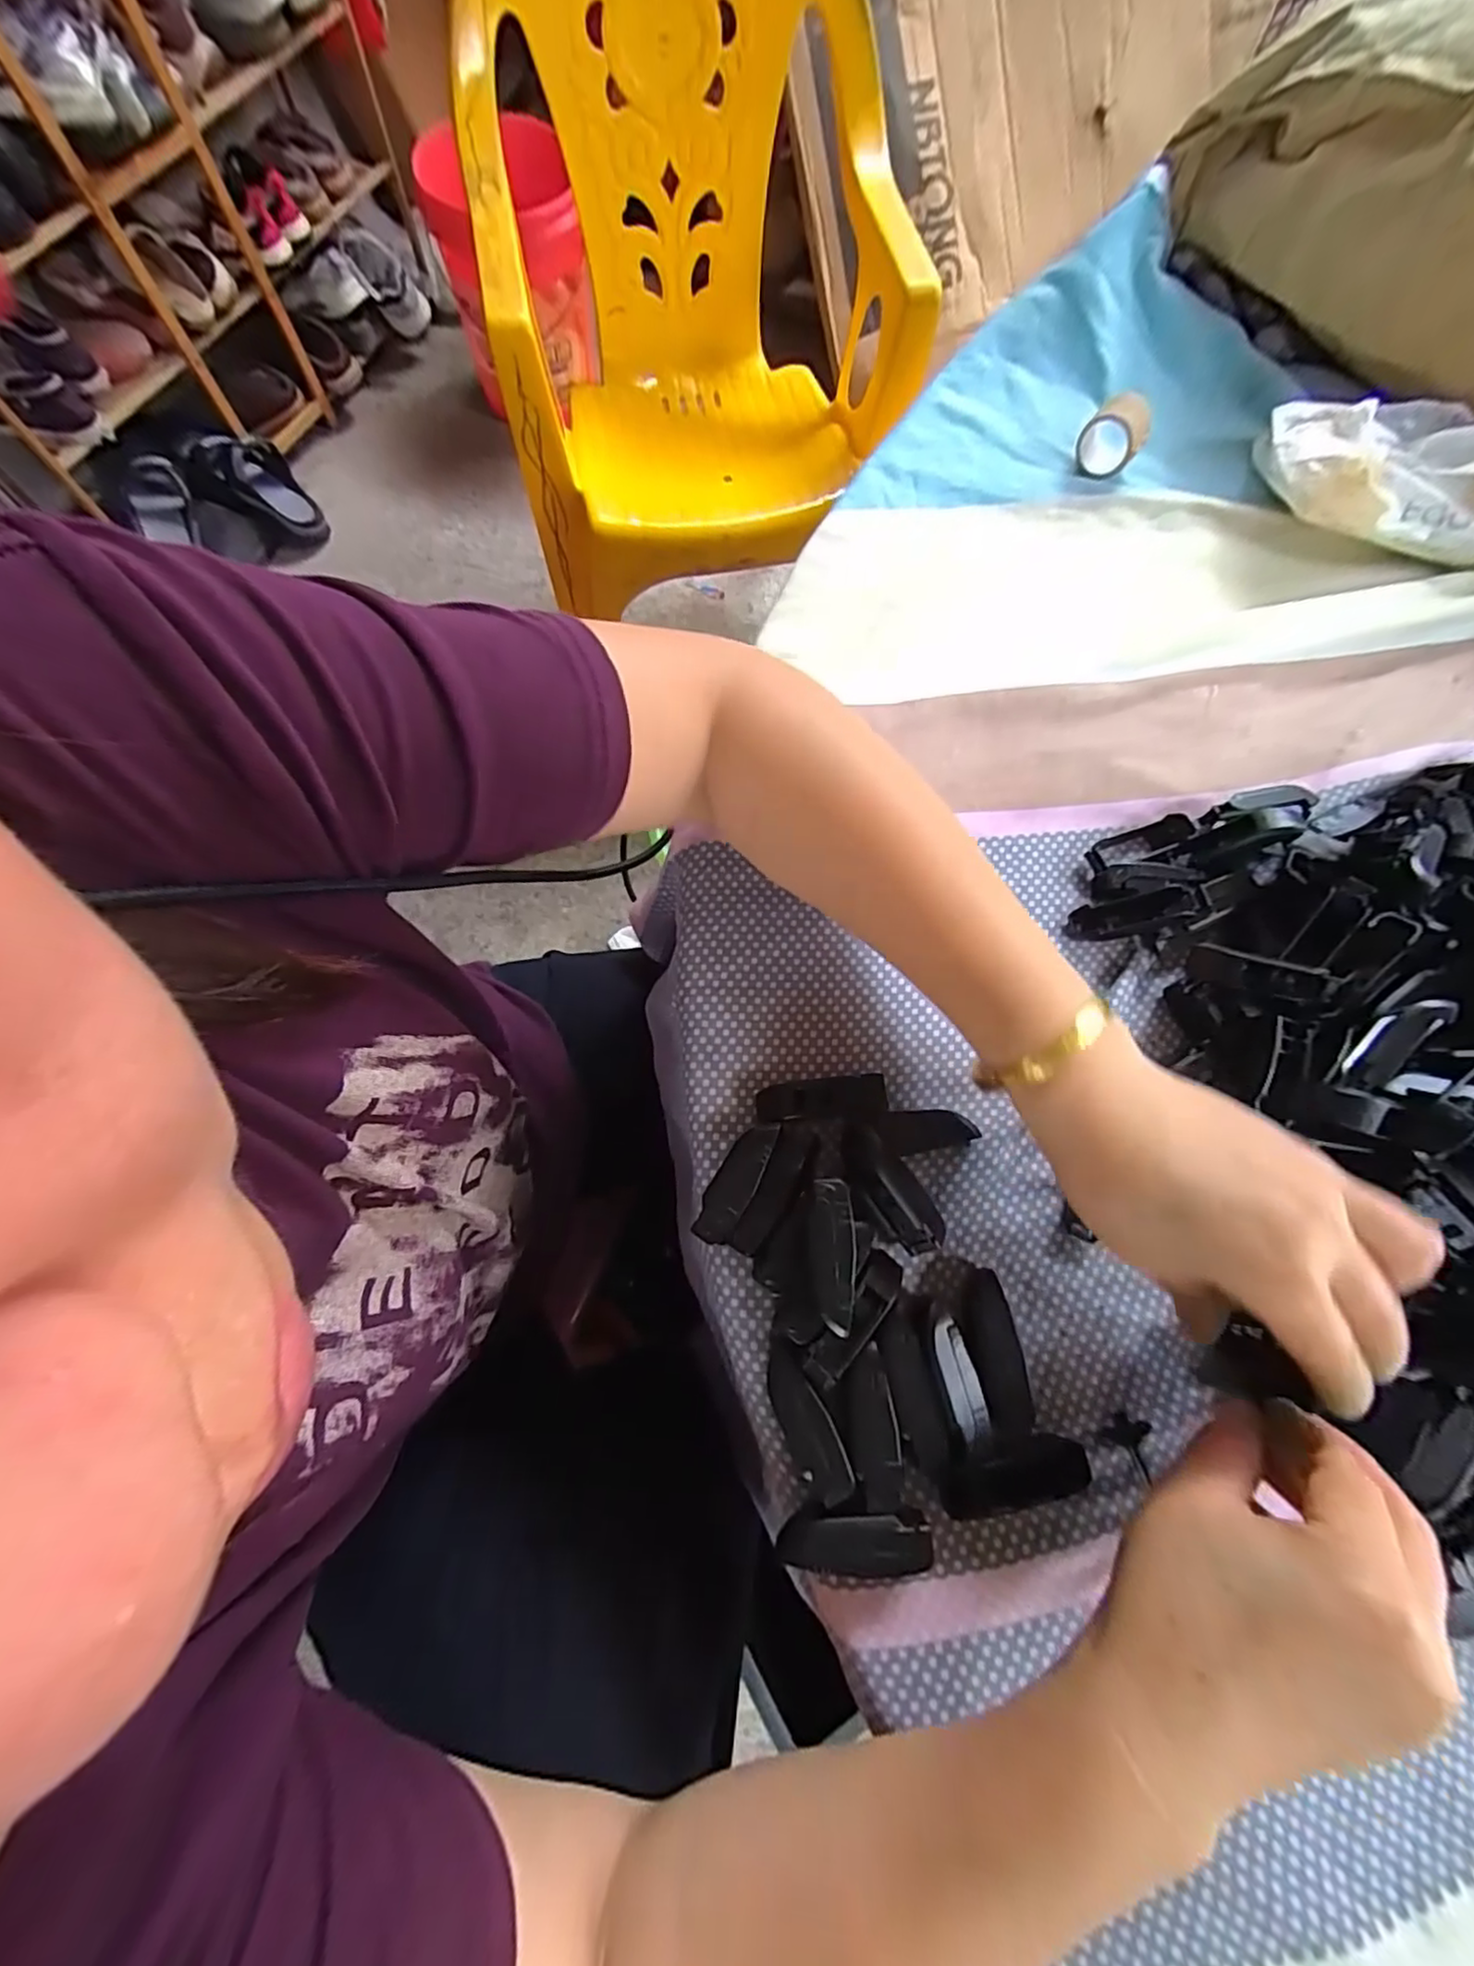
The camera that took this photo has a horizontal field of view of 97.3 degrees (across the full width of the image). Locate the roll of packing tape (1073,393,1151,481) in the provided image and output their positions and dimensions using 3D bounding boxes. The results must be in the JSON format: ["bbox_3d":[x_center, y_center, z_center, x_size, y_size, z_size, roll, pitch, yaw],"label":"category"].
[{"bbox_3d":[0.224,-0.325,0.385,0.035,0.036,0.022,29,75,7],"label":"roll of packing tape"}]

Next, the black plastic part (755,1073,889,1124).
[{"bbox_3d":[0.037,0.053,0.286,0.055,0.014,0.019,-3,74,-2],"label":"black plastic part"}]

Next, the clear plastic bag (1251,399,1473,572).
[{"bbox_3d":[0.378,-0.285,0.369,0.145,0.043,0.086,13,74,2],"label":"clear plastic bag"}]

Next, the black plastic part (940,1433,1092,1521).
[{"bbox_3d":[0.104,0.184,0.247,0.057,0.017,0.021,-8,74,-4],"label":"black plastic part"}]

